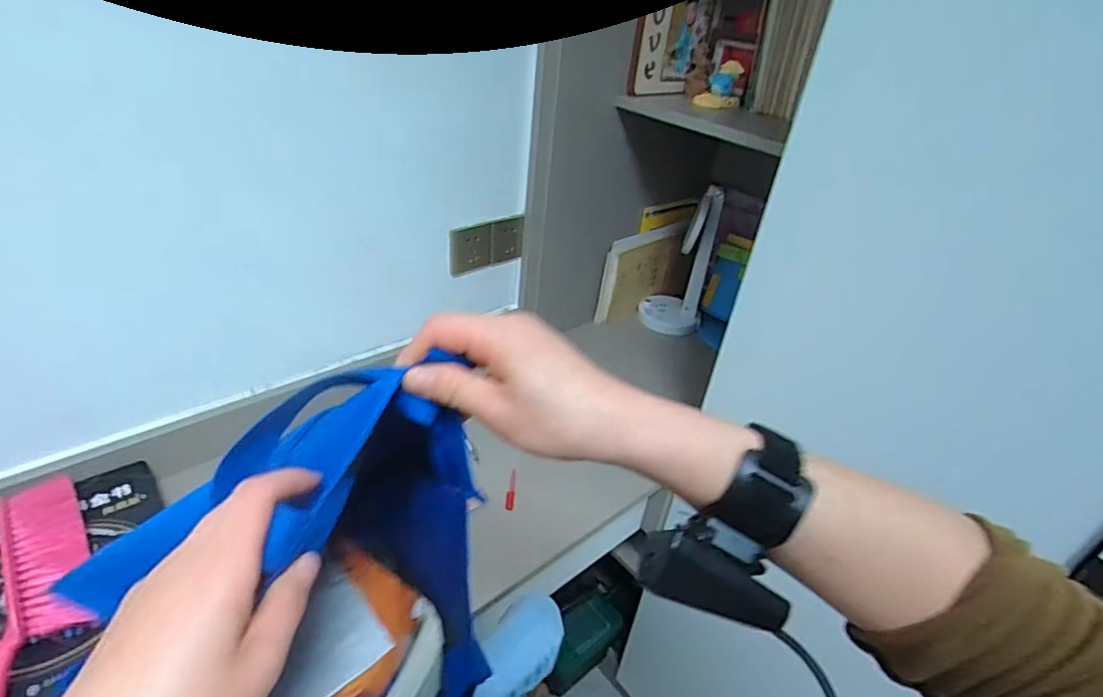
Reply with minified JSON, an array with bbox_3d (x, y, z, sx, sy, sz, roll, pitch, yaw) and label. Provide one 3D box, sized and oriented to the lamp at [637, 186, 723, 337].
[{"bbox_3d":[0.299,-0.201,1.272,0.136,0.333,0.114,12,34,8],"label":"lamp"}]

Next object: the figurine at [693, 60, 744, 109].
[{"bbox_3d":[0.305,-0.476,1.010,0.076,0.075,0.055,12,34,8],"label":"figurine"}]

